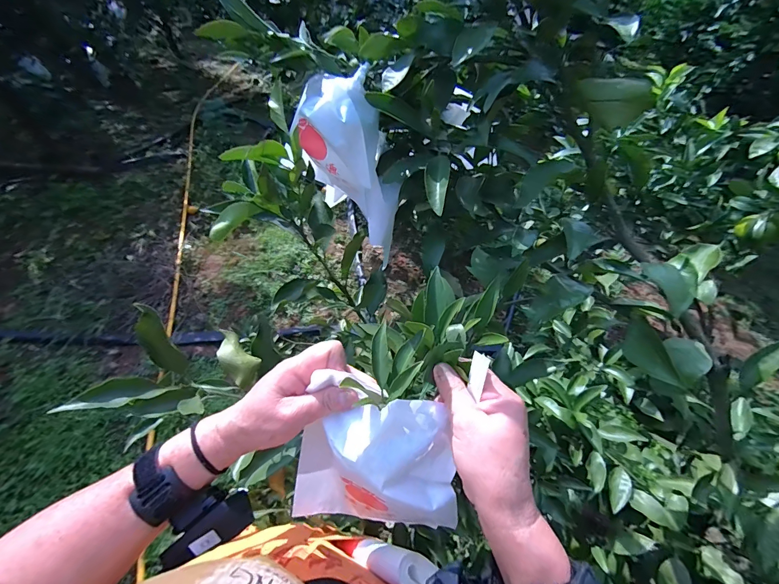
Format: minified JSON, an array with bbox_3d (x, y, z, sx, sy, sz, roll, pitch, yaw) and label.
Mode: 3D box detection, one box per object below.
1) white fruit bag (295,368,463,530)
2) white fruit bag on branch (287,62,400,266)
[{"bbox_3d":[-0.013,0.157,0.332,0.141,0.170,0.076,10,50,2],"label":"white fruit bag"},{"bbox_3d":[-0.047,-0.143,0.437,0.103,0.205,0.072,-3,47,18],"label":"white fruit bag on branch"}]

